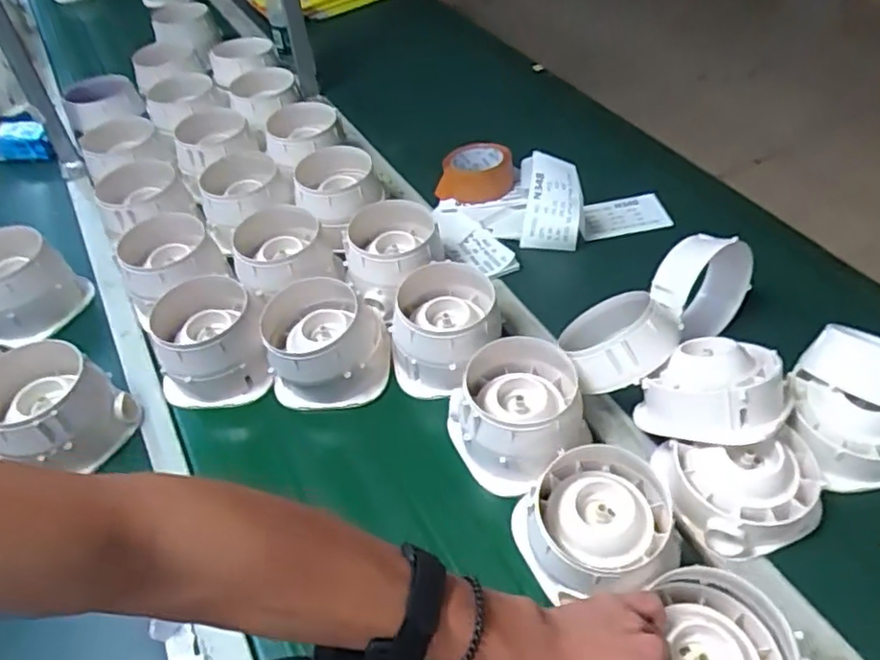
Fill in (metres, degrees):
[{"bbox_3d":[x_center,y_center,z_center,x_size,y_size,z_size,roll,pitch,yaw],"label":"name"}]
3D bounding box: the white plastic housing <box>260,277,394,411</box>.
[{"bbox_3d":[-0.135,0.018,0.776,0.140,0.112,0.127,-7,47,-2],"label":"white plastic housing"}]

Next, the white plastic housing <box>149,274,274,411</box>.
[{"bbox_3d":[-0.277,0.017,0.783,0.131,0.091,0.130,-13,47,-8],"label":"white plastic housing"}]

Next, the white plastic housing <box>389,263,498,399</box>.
[{"bbox_3d":[0.006,-0.001,0.796,0.127,0.087,0.146,-4,47,1],"label":"white plastic housing"}]

